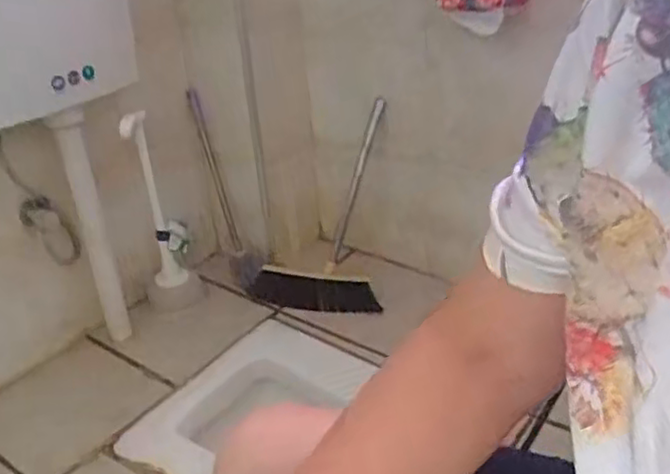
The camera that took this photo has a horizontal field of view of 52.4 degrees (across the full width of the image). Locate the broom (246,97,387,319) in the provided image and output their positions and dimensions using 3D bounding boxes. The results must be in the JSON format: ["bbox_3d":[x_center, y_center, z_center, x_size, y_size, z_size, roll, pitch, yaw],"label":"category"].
[{"bbox_3d":[-0.049,-0.050,1.488,0.305,0.399,0.222,0,29,11],"label":"broom"}]

